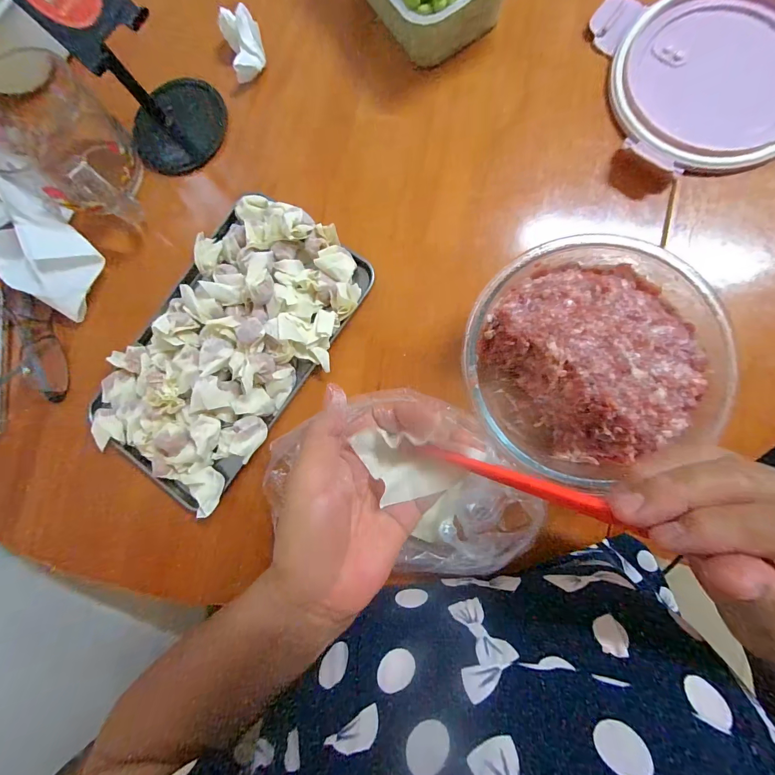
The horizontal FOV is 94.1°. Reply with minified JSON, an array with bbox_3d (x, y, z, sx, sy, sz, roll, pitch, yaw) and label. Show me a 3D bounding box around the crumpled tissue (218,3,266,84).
[{"bbox_3d":[-0.133,-0.320,0.335,0.033,0.024,0.056,-21,82,5],"label":"crumpled tissue"}]

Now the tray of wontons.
[{"bbox_3d":[-0.142,-0.035,0.310,0.153,0.034,0.265,38,90,10],"label":"tray of wontons"}]

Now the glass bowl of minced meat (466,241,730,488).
[{"bbox_3d":[0.139,-0.017,0.259,0.155,0.072,0.156,-1,84,7],"label":"glass bowl of minced meat"}]

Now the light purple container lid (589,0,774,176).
[{"bbox_3d":[0.268,-0.258,0.288,0.157,0.020,0.164,-8,83,6],"label":"light purple container lid"}]

